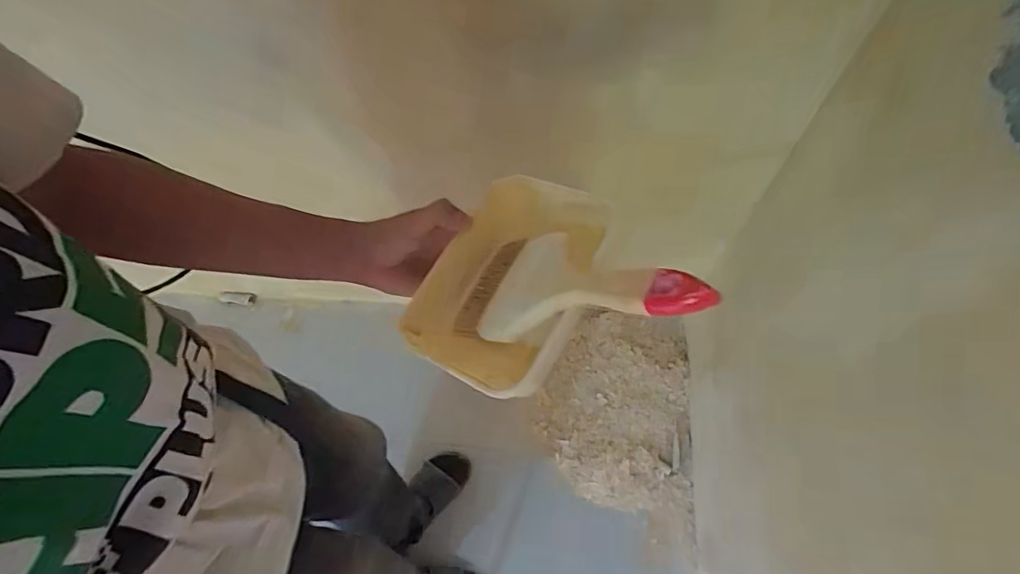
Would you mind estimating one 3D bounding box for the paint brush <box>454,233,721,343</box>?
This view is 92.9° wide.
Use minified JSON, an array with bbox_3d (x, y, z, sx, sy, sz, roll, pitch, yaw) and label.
[{"bbox_3d":[0.040,-0.002,0.330,0.203,0.016,0.088,-1,55,50],"label":"paint brush"}]

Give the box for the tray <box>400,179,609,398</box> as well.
[{"bbox_3d":[0.000,-0.006,0.376,0.124,0.040,0.172,31,88,15],"label":"tray"}]

